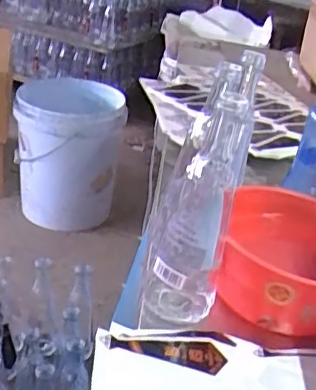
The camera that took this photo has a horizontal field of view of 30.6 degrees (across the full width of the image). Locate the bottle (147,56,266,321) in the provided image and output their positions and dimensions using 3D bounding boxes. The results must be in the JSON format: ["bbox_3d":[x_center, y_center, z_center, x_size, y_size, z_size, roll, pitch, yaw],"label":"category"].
[{"bbox_3d":[0.030,0.012,0.503,0.068,0.230,0.054,11,28,7],"label":"bottle"}]

